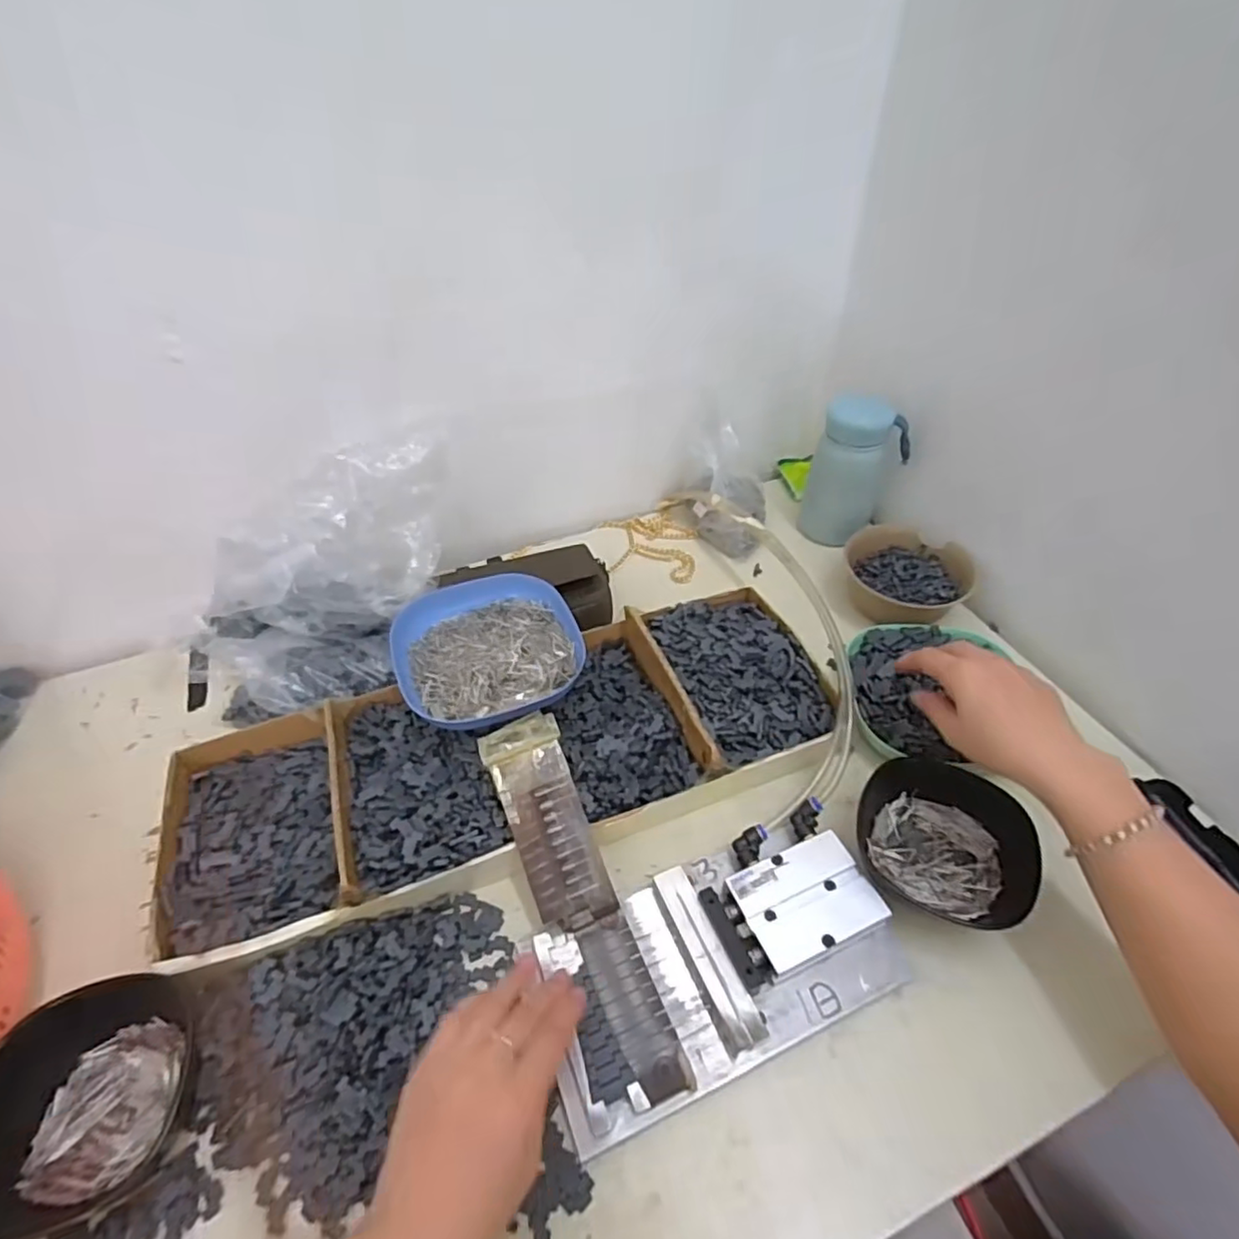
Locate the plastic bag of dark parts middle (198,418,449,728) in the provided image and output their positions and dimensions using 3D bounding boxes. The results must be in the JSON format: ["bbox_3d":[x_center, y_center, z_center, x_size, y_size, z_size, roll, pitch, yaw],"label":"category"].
[{"bbox_3d":[-0.231,-0.036,0.547,0.245,0.133,0.158,-27,50,-23],"label":"plastic bag of dark parts middle"}]

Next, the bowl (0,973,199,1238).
[{"bbox_3d":[-0.288,0.253,0.345,0.109,0.038,0.099,-13,46,-11],"label":"bowl"}]

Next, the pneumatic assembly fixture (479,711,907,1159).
[{"bbox_3d":[0.039,0.155,0.417,0.211,0.071,0.225,-18,47,-15],"label":"pneumatic assembly fixture"}]

